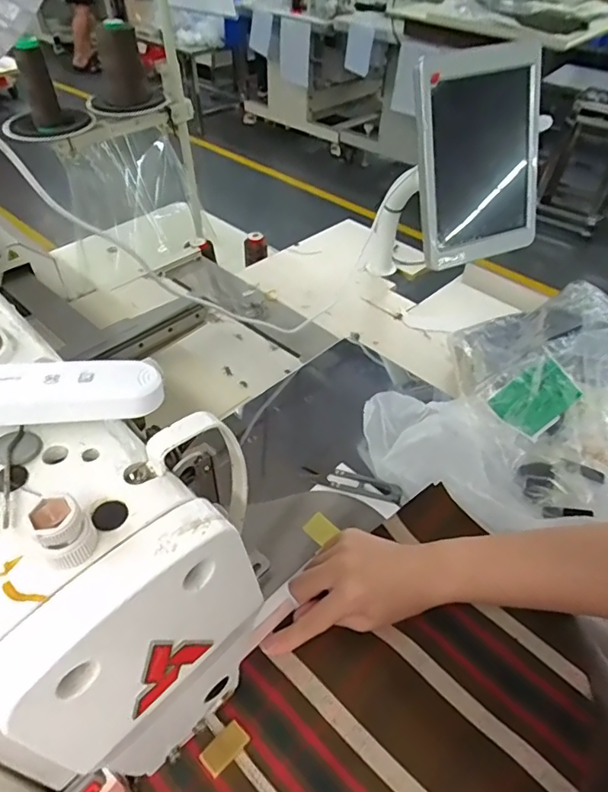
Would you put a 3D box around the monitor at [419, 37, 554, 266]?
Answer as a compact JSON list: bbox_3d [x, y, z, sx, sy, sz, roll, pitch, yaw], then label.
[{"bbox_3d":[0.189,-0.246,0.567,0.142,0.220,0.050,-21,38,-14],"label":"monitor"}]

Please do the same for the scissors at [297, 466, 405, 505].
[{"bbox_3d":[0.048,0.086,0.515,0.098,0.012,0.024,11,45,9],"label":"scissors"}]

